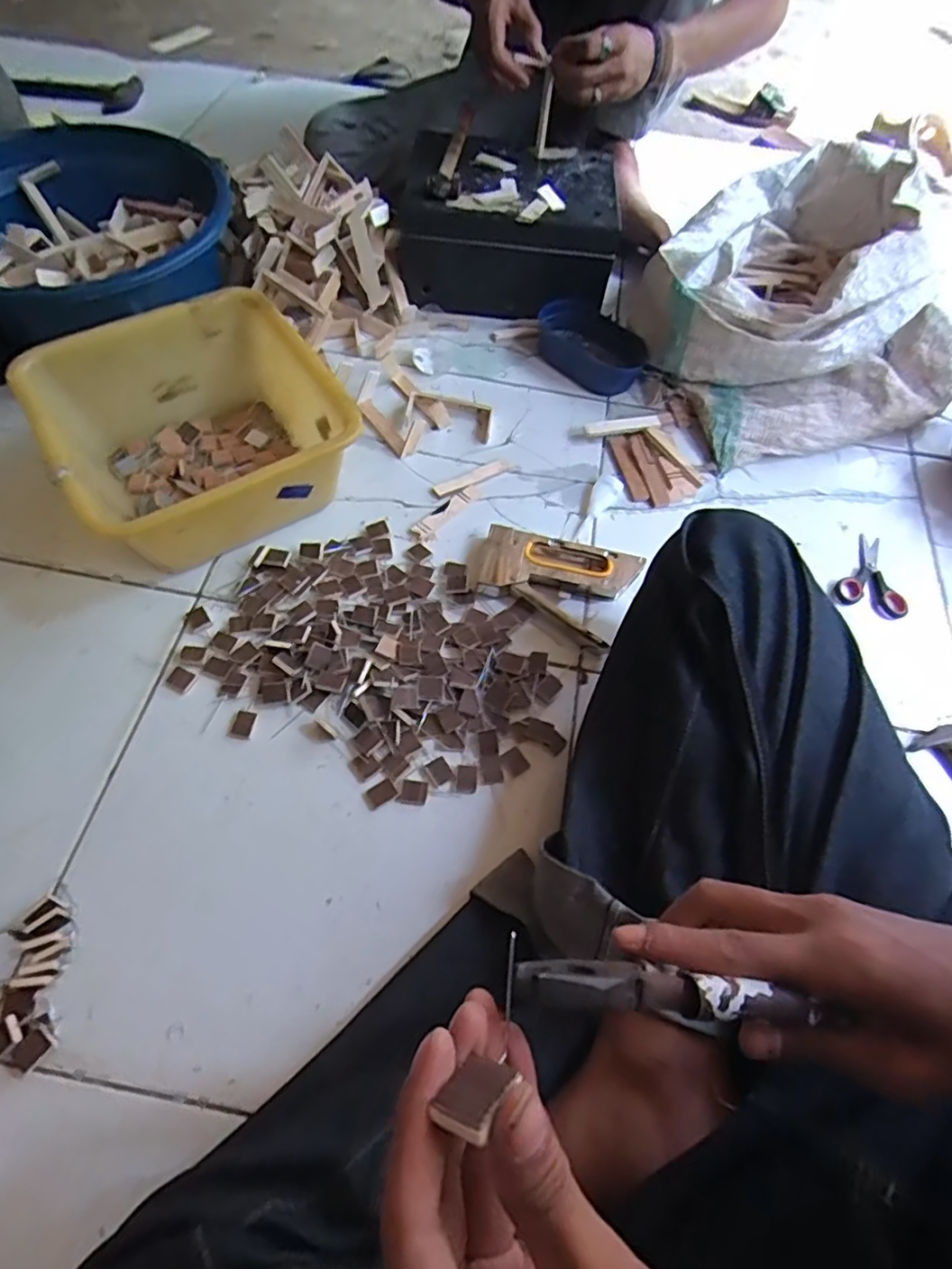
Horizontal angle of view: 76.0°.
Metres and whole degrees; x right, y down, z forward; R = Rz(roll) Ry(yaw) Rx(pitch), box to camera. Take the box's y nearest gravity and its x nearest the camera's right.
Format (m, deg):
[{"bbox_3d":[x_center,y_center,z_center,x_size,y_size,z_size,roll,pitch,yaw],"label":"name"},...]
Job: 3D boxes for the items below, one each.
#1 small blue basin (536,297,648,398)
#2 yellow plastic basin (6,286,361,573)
[{"bbox_3d":[0.148,-0.385,0.815,0.159,0.049,0.096,37,65,15],"label":"small blue basin"},{"bbox_3d":[-0.290,-0.208,0.642,0.259,0.122,0.253,-30,68,-19],"label":"yellow plastic basin"}]

